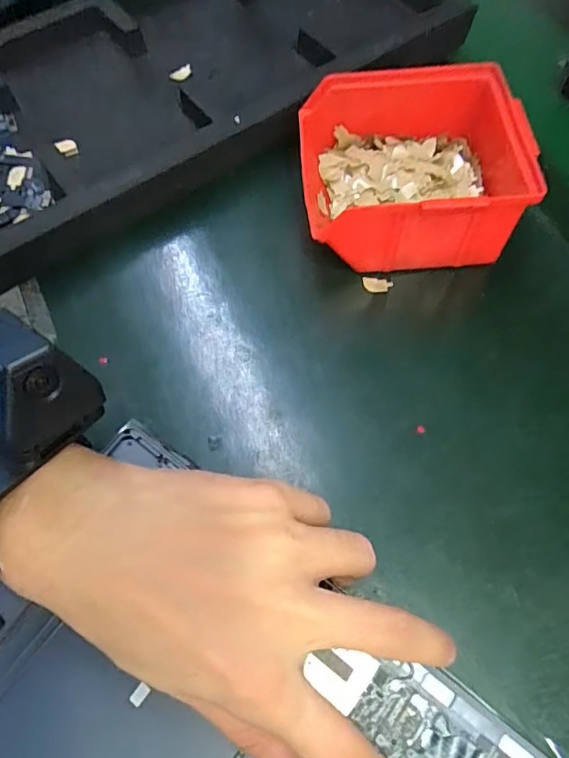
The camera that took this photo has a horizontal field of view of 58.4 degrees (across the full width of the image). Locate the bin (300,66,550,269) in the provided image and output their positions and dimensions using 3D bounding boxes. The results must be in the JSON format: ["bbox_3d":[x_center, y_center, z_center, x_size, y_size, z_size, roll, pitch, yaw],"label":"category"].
[{"bbox_3d":[0.080,-0.133,0.338,0.133,0.073,0.126,-2,64,-3],"label":"bin"}]

